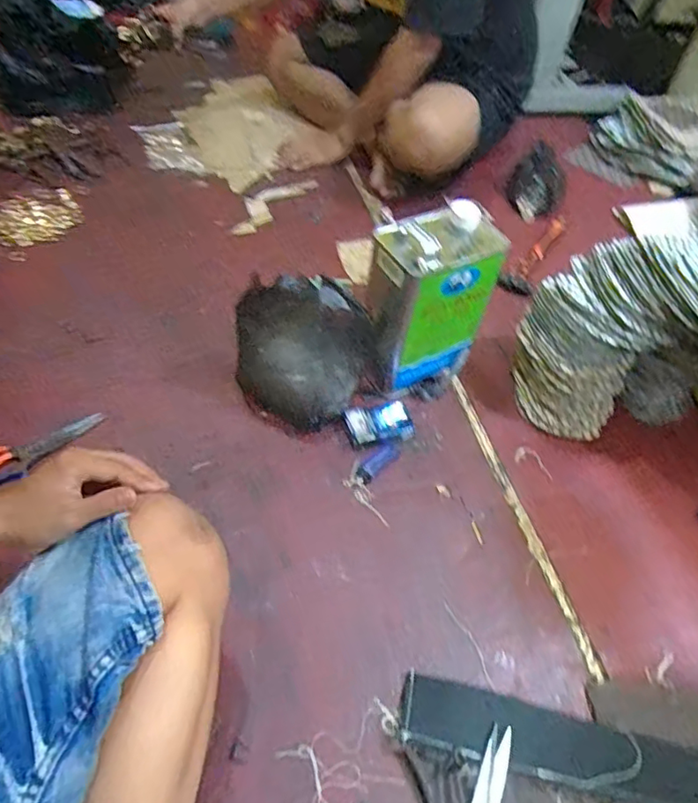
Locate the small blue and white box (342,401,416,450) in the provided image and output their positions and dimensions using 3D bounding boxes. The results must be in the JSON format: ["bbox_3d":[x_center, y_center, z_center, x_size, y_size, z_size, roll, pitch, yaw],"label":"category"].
[{"bbox_3d":[0.043,0.032,0.842,0.093,0.026,0.059,-7,52,-12],"label":"small blue and white box"}]

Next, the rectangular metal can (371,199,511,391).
[{"bbox_3d":[0.106,-0.140,0.848,0.173,0.249,0.107,-19,55,-21],"label":"rectangular metal can"}]

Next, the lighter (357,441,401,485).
[{"bbox_3d":[0.042,0.084,0.813,0.030,0.007,0.077,38,57,23],"label":"lighter"}]

